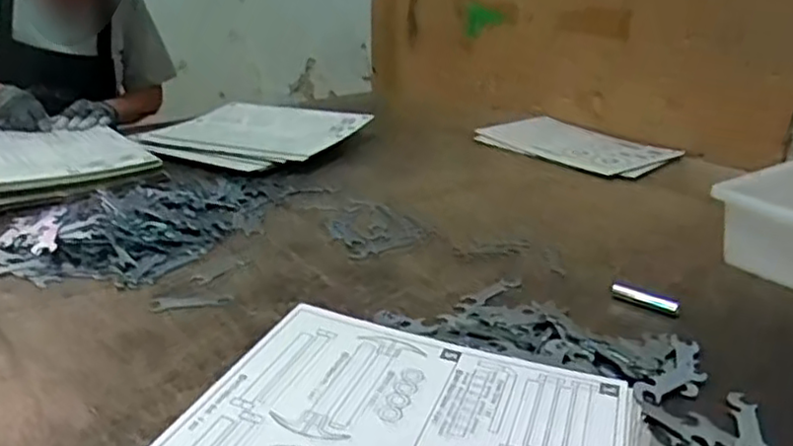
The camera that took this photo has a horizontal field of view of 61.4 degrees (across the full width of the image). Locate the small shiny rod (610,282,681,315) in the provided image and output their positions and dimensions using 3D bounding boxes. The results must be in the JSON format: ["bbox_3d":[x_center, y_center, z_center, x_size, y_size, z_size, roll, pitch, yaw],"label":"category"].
[{"bbox_3d":[0.289,0.087,0.779,0.076,0.018,0.012,15,25,30],"label":"small shiny rod"}]

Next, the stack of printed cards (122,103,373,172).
[{"bbox_3d":[-0.312,-0.192,1.397,0.415,0.052,0.365,10,23,22],"label":"stack of printed cards"}]

